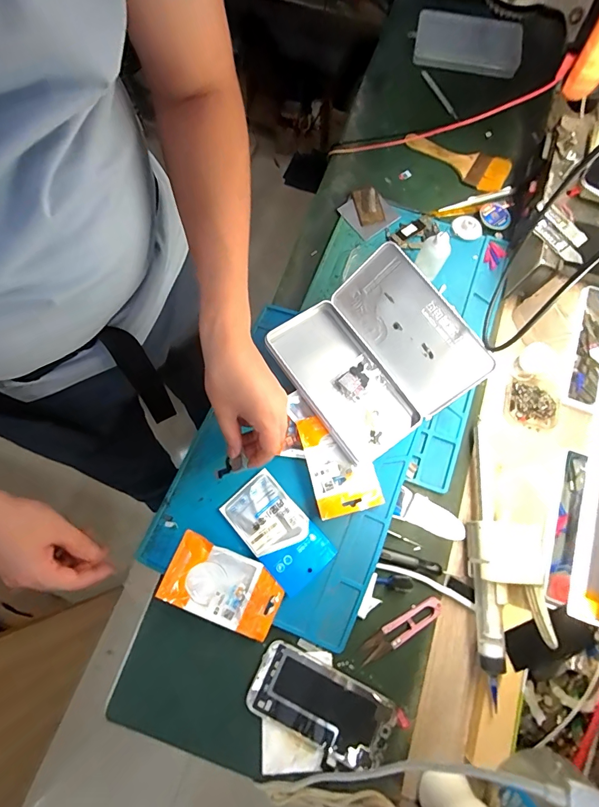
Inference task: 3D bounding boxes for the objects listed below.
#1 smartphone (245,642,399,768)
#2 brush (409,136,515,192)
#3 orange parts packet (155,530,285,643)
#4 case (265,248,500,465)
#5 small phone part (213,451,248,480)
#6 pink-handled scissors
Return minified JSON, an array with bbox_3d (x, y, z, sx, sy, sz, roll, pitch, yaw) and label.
[{"bbox_3d":[0.020,0.312,0.403,0.144,0.006,0.072,26,74,6],"label":"smartphone"},{"bbox_3d":[0.239,-0.371,0.600,0.160,0.012,0.061,25,74,6],"label":"brush"},{"bbox_3d":[-0.082,0.198,0.423,0.123,0.023,0.071,24,74,5],"label":"orange parts packet"},{"bbox_3d":[0.087,-0.057,0.471,0.191,0.077,0.197,-34,77,-11],"label":"case"},{"bbox_3d":[-0.080,0.072,0.435,0.041,0.005,0.016,-29,73,28],"label":"small phone part"},{"bbox_3d":[0.109,0.244,0.421,0.103,0.006,0.024,-28,76,-10],"label":"pink-handled scissors"}]

